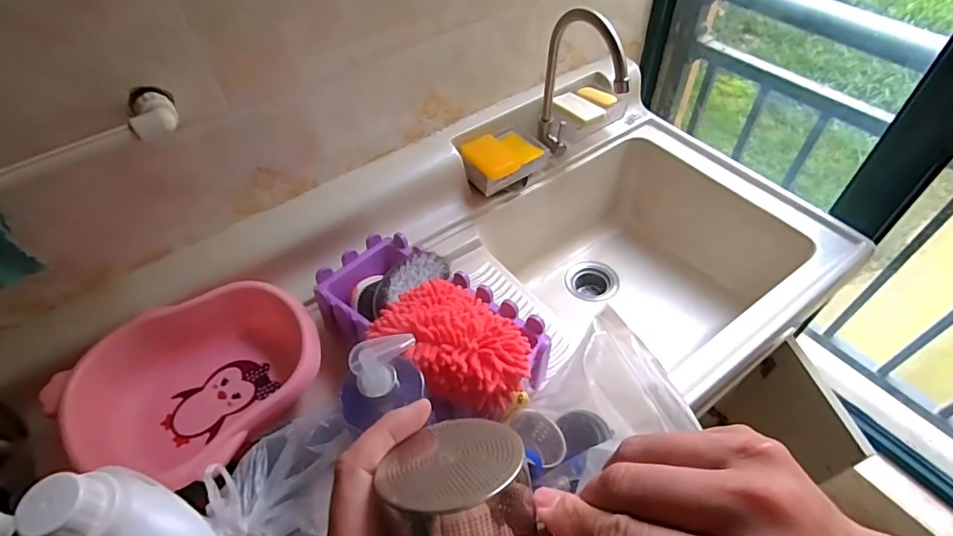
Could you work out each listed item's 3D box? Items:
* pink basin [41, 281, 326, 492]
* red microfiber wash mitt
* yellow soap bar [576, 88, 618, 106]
[{"bbox_3d":[-0.349,0.151,0.637,0.236,0.102,0.283,30,58,24],"label":"pink basin"},{"bbox_3d":[-0.019,0.079,0.577,0.177,0.086,0.150,35,60,27],"label":"red microfiber wash mitt"},{"bbox_3d":[0.235,-0.339,0.962,0.083,0.016,0.029,36,61,28],"label":"yellow soap bar"}]

